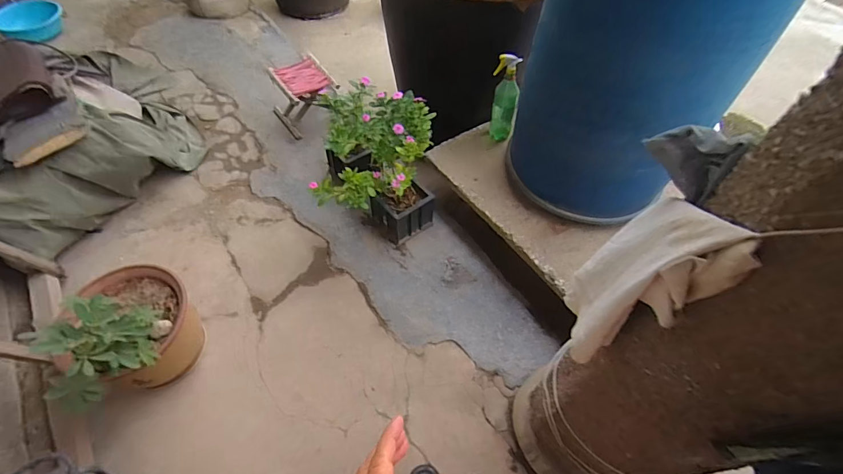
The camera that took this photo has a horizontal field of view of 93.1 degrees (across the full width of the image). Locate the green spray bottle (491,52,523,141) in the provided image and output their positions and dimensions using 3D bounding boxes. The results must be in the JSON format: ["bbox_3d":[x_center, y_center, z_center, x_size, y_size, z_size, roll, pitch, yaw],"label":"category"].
[{"bbox_3d":[0.297,-0.488,1.459,0.087,0.338,0.078,-5,56,-6],"label":"green spray bottle"}]

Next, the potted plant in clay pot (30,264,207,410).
[{"bbox_3d":[-0.812,0.266,1.105,0.282,0.402,0.369,1,55,-2],"label":"potted plant in clay pot"}]

